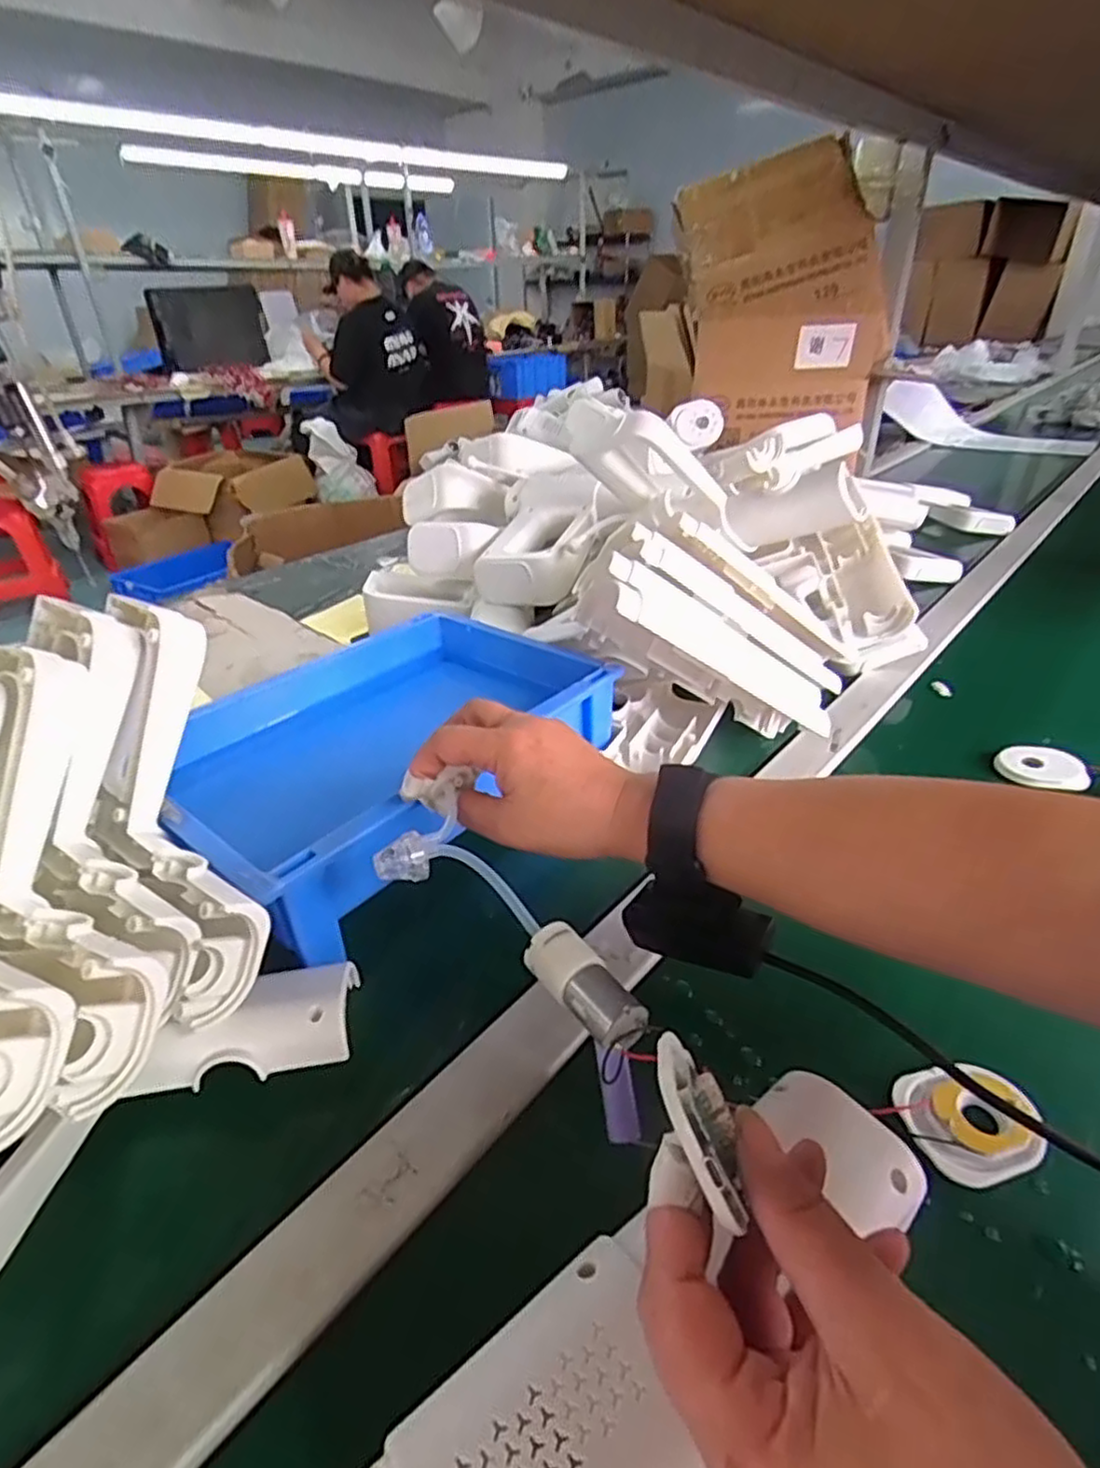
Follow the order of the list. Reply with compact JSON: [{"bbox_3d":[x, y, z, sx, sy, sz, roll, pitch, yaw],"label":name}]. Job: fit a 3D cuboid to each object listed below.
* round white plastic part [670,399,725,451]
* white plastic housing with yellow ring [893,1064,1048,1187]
[{"bbox_3d":[0.182,-0.380,0.865,0.055,0.067,0.011,-31,41,36],"label":"round white plastic part"},{"bbox_3d":[0.188,0.171,0.315,0.057,0.007,0.047,-10,33,-12],"label":"white plastic housing with yellow ring"}]

